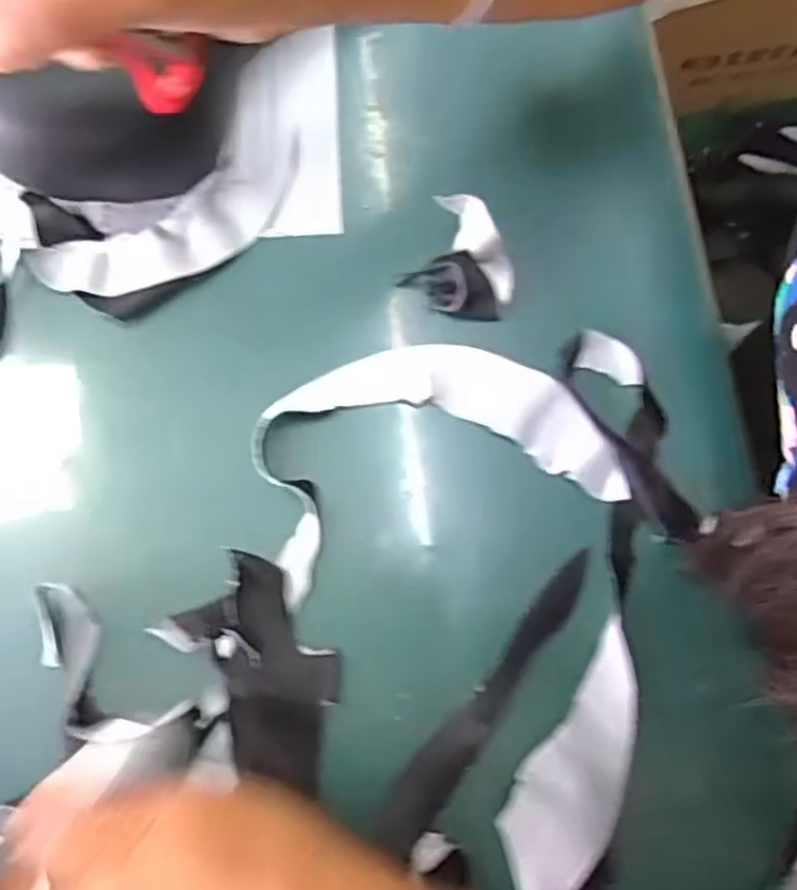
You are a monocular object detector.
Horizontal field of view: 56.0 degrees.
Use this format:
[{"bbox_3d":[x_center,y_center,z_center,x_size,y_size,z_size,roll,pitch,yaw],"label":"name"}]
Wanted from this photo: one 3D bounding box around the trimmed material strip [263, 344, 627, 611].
[{"bbox_3d":[0.014,-0.002,0.358,0.165,0.015,0.103,-18,73,-5],"label":"trimmed material strip"}]

